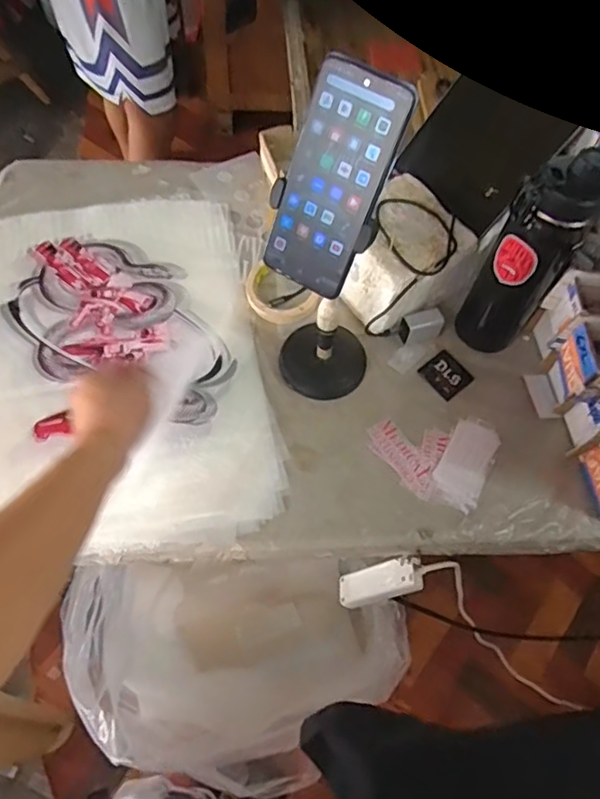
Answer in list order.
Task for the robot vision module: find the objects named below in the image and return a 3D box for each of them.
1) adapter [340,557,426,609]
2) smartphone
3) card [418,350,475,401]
[{"bbox_3d":[0.104,0.241,0.755,0.022,0.134,0.046,21,53,-36],"label":"adapter"},{"bbox_3d":[0.026,-0.167,0.456,0.075,0.172,0.010,34,37,15],"label":"smartphone"},{"bbox_3d":[0.190,-0.032,0.750,0.054,0.004,0.057,-37,68,-16],"label":"card"}]

